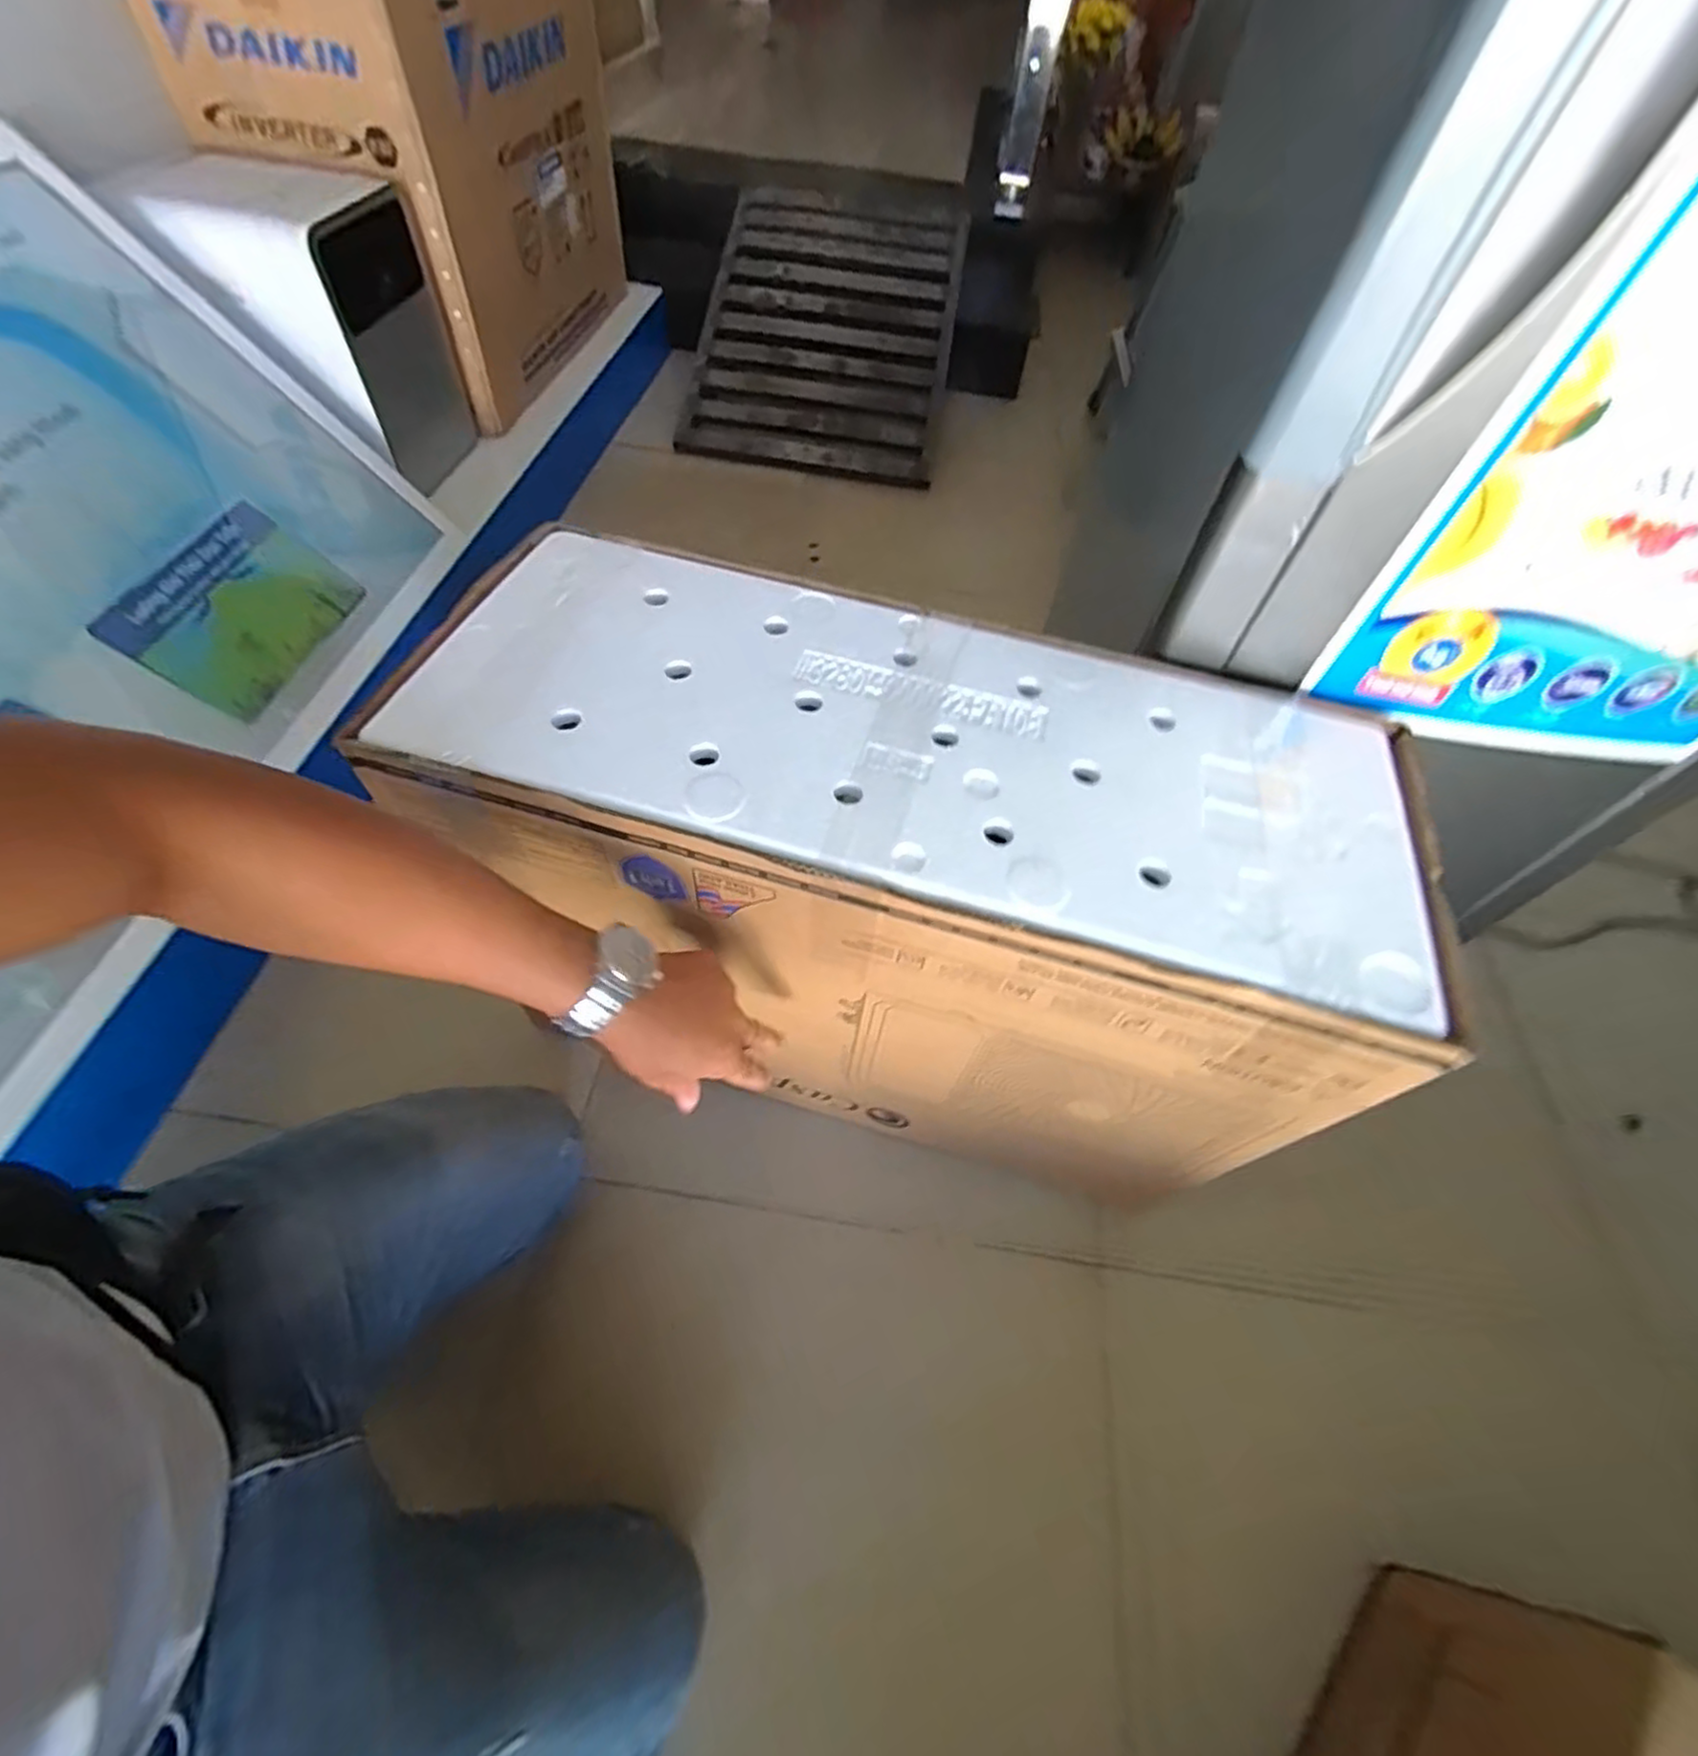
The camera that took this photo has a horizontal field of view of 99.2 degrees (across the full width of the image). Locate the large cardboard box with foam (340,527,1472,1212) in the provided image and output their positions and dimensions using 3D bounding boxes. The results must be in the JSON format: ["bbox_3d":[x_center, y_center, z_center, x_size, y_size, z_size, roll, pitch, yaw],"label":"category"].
[{"bbox_3d":[0.035,0.007,0.700,0.731,0.405,0.299,16,56,6],"label":"large cardboard box with foam"}]

